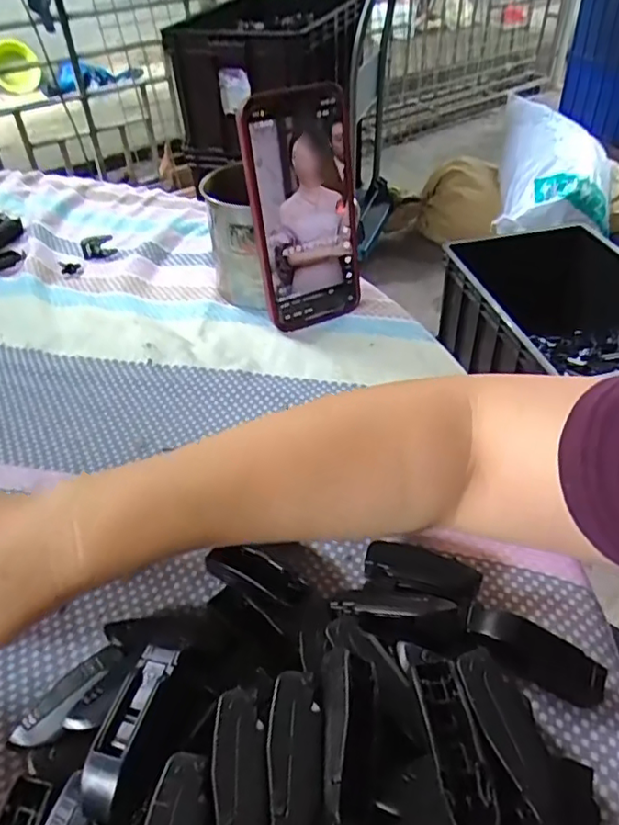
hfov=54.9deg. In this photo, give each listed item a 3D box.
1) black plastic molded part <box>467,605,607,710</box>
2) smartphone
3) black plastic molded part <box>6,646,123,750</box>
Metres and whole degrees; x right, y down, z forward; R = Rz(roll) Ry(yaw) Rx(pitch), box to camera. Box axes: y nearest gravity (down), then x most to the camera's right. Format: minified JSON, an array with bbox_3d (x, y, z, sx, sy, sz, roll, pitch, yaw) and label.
[{"bbox_3d":[0.097,0.105,0.257,0.059,0.020,0.016,30,50,8],"label":"black plastic molded part"},{"bbox_3d":[-0.003,-0.142,0.425,0.075,0.157,0.016,-20,32,-18],"label":"smartphone"},{"bbox_3d":[-0.097,0.115,0.240,0.052,0.005,0.016,-43,55,-17],"label":"black plastic molded part"}]

